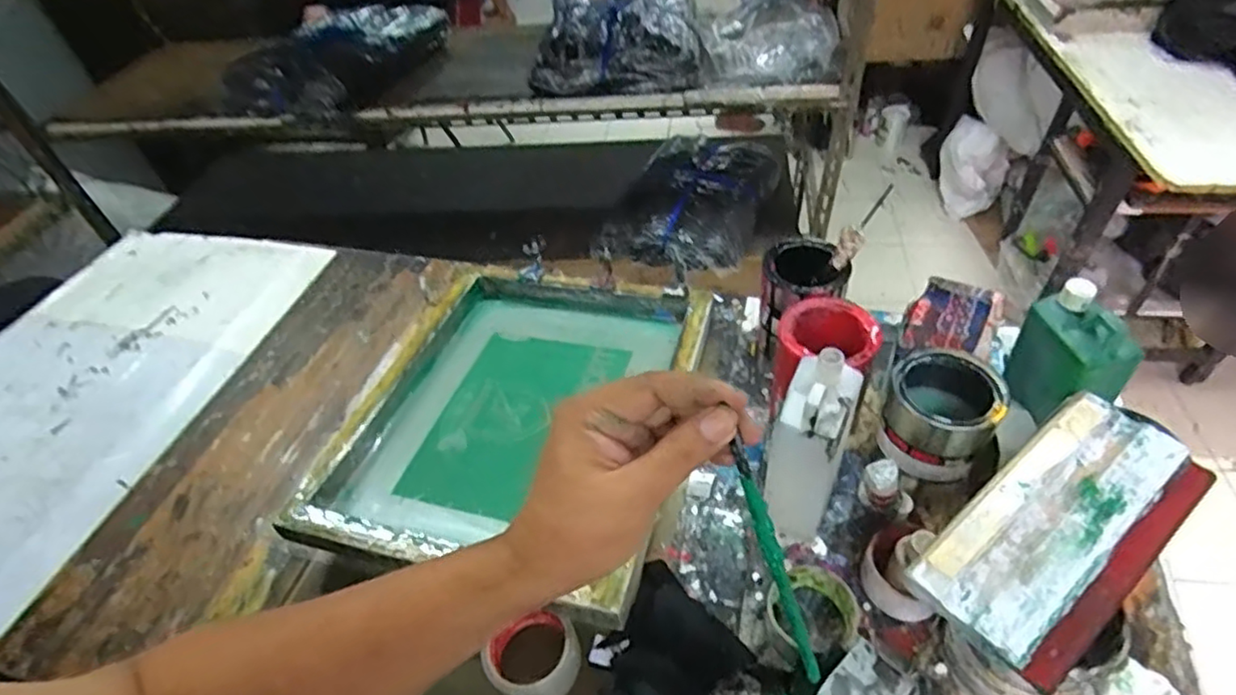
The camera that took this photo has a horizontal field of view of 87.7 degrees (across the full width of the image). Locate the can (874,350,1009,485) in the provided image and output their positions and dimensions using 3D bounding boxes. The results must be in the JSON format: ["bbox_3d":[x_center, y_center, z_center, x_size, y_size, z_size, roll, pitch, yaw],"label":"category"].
[{"bbox_3d":[0.342,0.073,0.688,0.103,0.096,0.106,-4,46,4],"label":"can"}]

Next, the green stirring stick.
[{"bbox_3d":[0.089,0.126,0.356,0.011,0.177,0.012,-30,23,-20],"label":"green stirring stick"}]

